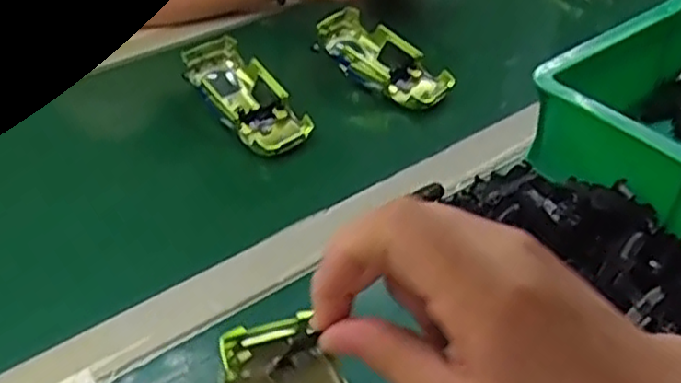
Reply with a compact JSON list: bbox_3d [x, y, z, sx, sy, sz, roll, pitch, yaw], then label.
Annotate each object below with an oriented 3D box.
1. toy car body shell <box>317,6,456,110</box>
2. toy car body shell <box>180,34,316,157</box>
[{"bbox_3d":[0.034,-0.118,0.630,0.137,0.039,0.064,30,46,31],"label":"toy car body shell"},{"bbox_3d":[-0.083,-0.079,0.592,0.060,0.032,0.134,-26,60,-29],"label":"toy car body shell"}]

